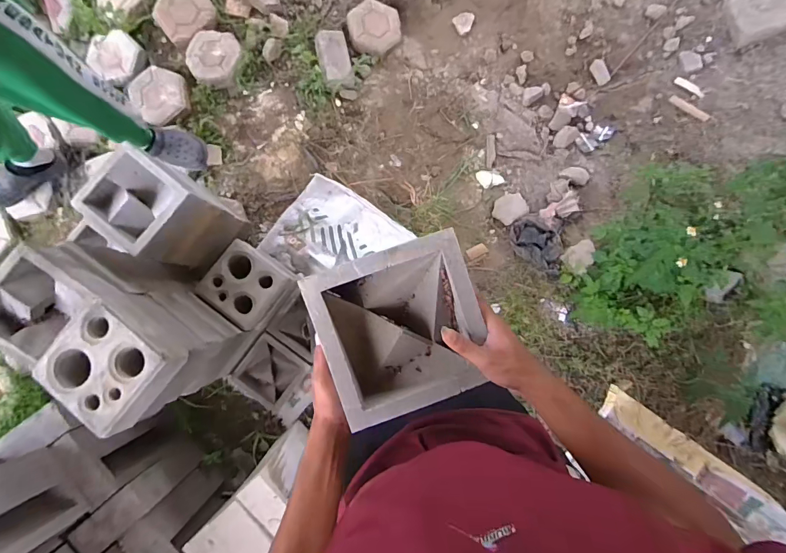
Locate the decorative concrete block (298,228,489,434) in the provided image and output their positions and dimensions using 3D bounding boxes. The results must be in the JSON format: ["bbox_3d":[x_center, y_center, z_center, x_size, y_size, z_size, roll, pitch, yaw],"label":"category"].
[{"bbox_3d":[0.009,0.070,0.522,0.199,0.069,0.196,-19,87,-5],"label":"decorative concrete block"}]

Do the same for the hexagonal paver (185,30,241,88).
[{"bbox_3d":[-0.654,-0.801,1.482,0.199,0.046,0.211,8,88,-2],"label":"hexagonal paver"}]

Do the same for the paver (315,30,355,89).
[{"bbox_3d":[-0.217,-0.802,1.511,0.117,0.077,0.207,-15,89,-3],"label":"paver"}]

